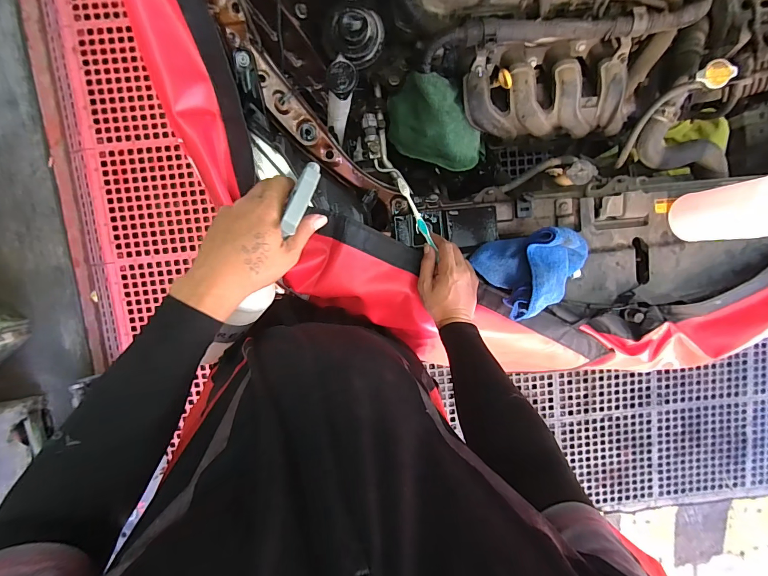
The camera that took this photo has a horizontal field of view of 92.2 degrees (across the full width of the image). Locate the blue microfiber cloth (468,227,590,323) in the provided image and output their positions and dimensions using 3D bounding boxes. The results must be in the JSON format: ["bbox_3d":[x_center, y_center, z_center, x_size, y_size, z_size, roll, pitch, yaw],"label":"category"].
[{"bbox_3d":[0.245,-0.032,0.605,0.155,0.116,0.129,-27,98,1],"label":"blue microfiber cloth"}]

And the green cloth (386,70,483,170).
[{"bbox_3d":[0.099,-0.308,0.707,0.205,0.178,0.104,22,96,-5],"label":"green cloth"}]

